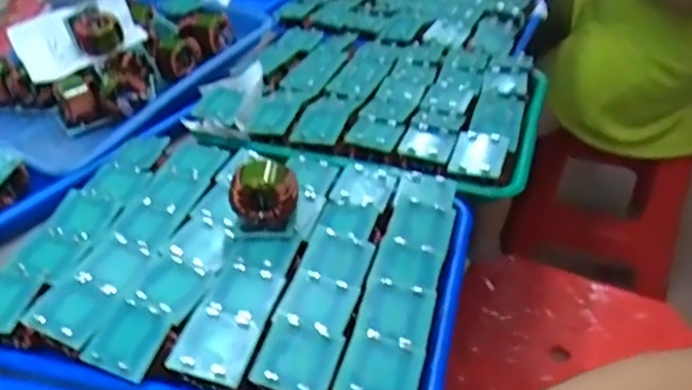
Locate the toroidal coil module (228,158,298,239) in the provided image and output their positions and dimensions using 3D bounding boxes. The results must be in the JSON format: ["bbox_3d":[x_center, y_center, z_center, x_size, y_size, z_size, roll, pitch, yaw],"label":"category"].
[{"bbox_3d":[-0.061,0.003,0.476,0.051,0.050,0.039,-6,38,-8],"label":"toroidal coil module"}]

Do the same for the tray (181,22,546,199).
[{"bbox_3d":[0.038,-0.112,0.679,0.321,0.065,0.261,12,39,16],"label":"tray"}]

